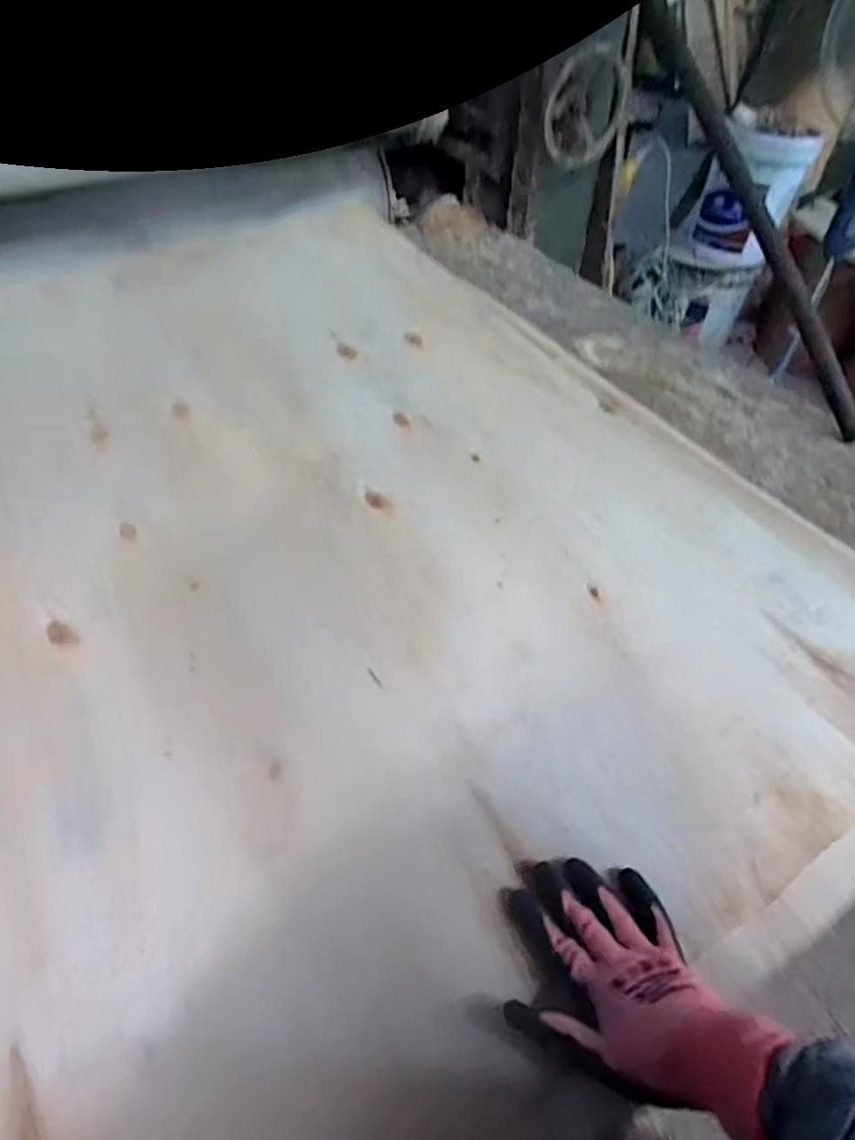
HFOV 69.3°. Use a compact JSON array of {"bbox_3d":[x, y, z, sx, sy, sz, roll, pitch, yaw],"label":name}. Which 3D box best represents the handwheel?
[{"bbox_3d":[0.269,-0.770,1.027,0.206,0.166,0.050,-31,57,-24],"label":"handwheel"}]

